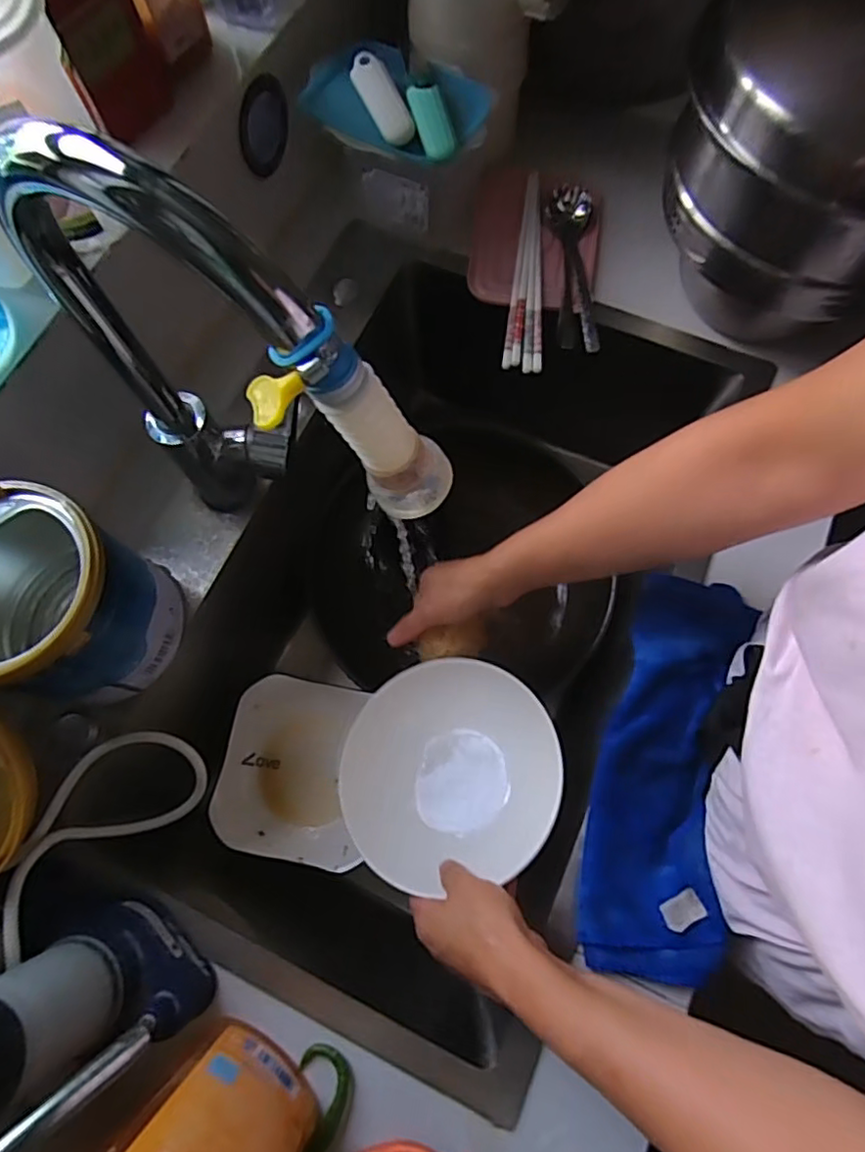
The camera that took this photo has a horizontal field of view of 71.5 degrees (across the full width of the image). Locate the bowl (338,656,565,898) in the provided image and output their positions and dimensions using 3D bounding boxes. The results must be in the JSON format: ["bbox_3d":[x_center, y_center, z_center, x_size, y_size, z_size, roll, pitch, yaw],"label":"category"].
[{"bbox_3d":[0.017,0.153,0.487,0.176,0.047,0.167,0,71,0],"label":"bowl"}]

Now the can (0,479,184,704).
[{"bbox_3d":[-0.264,0.023,0.424,0.109,0.142,0.125,15,71,5],"label":"can"}]

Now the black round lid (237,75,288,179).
[{"bbox_3d":[-0.154,-0.413,0.551,0.014,0.062,0.065,23,72,8],"label":"black round lid"}]

